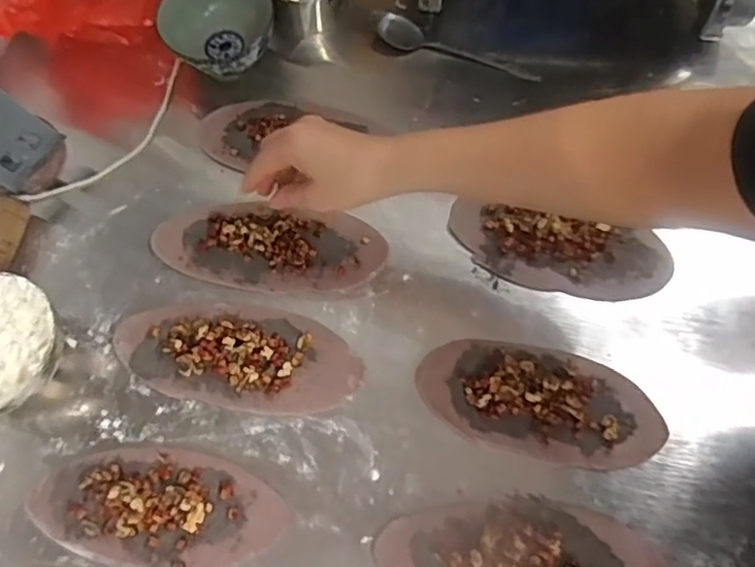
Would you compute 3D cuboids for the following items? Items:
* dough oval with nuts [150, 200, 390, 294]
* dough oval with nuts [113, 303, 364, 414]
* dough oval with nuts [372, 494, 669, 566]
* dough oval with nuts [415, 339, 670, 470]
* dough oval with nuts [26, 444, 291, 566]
[{"bbox_3d":[-0.098,-0.035,0.545,0.205,0.020,0.080,7,69,4],"label":"dough oval with nuts"},{"bbox_3d":[-0.118,0.058,0.513,0.204,0.018,0.084,7,69,4],"label":"dough oval with nuts"},{"bbox_3d":[0.104,0.203,0.446,0.204,0.017,0.088,5,69,4],"label":"dough oval with nuts"},{"bbox_3d":[0.130,0.093,0.490,0.191,0.019,0.086,12,69,6],"label":"dough oval with nuts"},{"bbox_3d":[-0.169,0.170,0.468,0.193,0.020,0.085,6,69,4],"label":"dough oval with nuts"}]

